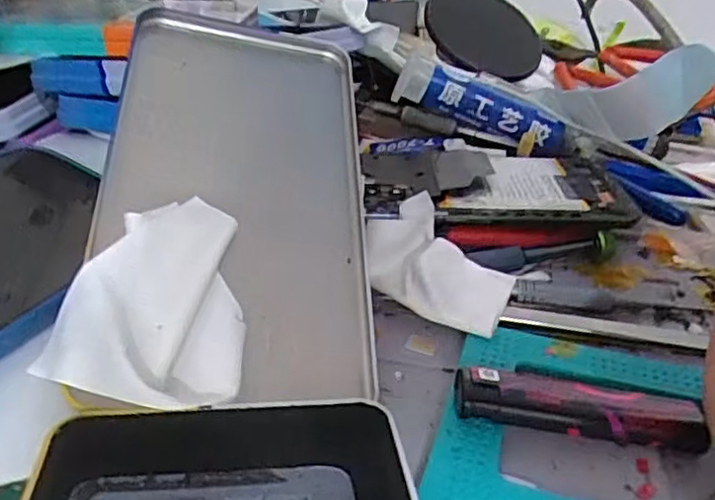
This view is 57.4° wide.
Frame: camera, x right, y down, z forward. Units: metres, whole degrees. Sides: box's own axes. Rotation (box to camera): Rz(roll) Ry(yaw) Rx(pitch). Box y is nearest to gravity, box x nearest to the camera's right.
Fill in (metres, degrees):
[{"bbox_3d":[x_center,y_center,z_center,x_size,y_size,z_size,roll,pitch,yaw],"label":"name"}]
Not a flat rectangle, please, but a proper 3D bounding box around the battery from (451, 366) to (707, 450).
[{"bbox_3d":[0.073,0.051,0.214,0.081,0.014,0.018,4,30,0],"label":"battery"}]

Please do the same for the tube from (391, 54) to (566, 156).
[{"bbox_3d":[0.077,-0.089,0.406,0.108,0.024,0.032,23,31,1],"label":"tube"}]

